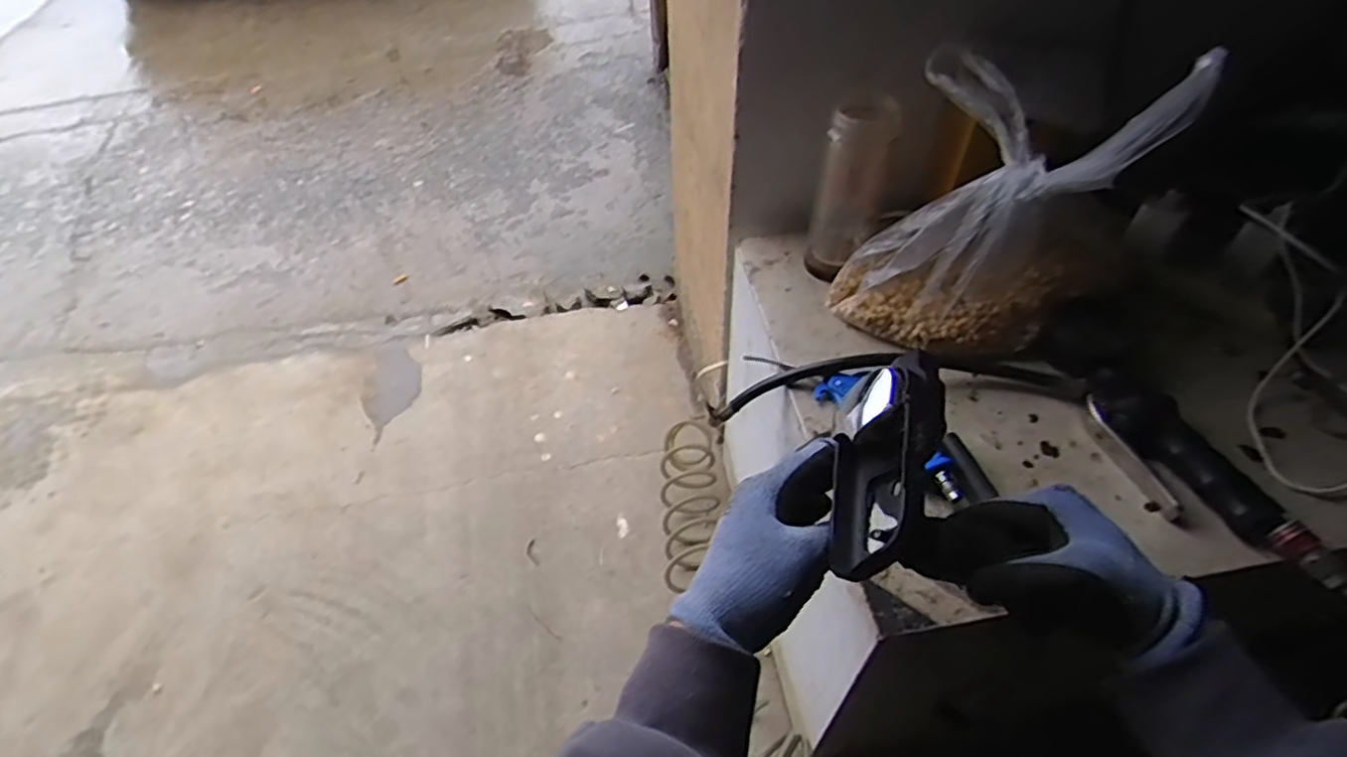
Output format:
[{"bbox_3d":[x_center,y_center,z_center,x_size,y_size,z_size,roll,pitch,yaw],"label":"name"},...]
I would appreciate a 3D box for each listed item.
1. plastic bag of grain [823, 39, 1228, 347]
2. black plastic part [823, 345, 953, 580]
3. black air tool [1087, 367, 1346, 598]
[{"bbox_3d":[0.272,-0.149,0.572,0.216,0.260,0.147,27,56,21],"label":"plastic bag of grain"},{"bbox_3d":[0.121,0.047,0.399,0.053,0.053,0.129,16,86,13],"label":"black plastic part"},{"bbox_3d":[0.412,0.082,0.535,0.069,0.031,0.227,-19,53,-15],"label":"black air tool"}]

